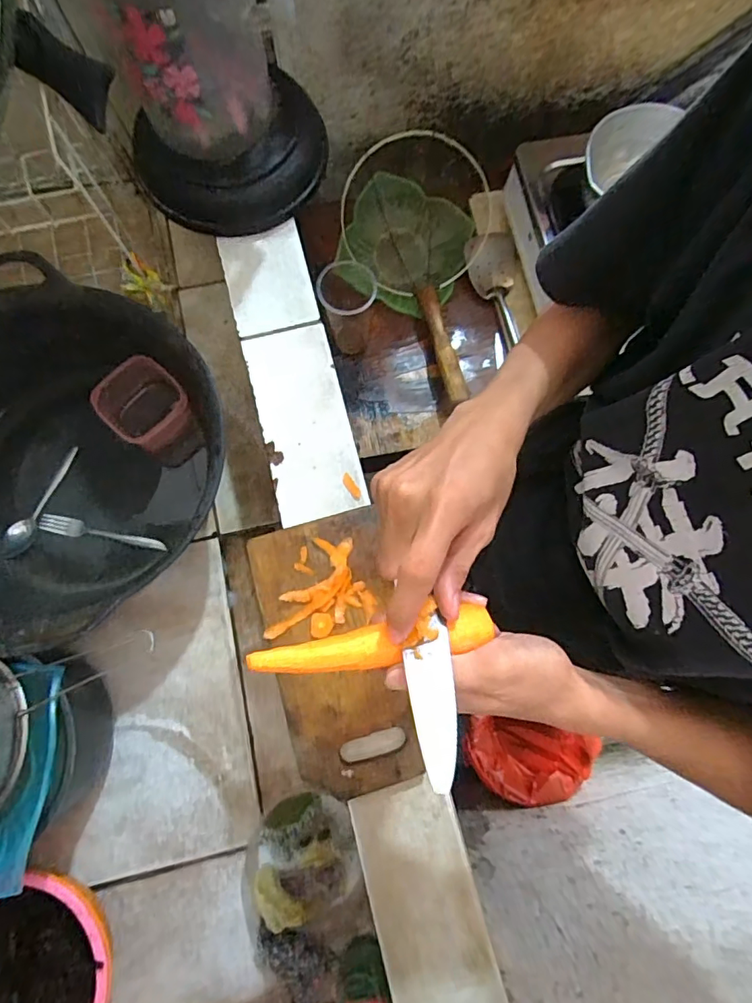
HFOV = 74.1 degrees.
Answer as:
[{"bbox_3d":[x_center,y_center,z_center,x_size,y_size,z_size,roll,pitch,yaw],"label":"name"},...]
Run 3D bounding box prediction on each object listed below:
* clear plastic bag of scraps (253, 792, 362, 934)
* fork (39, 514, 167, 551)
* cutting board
[{"bbox_3d":[-0.083,0.422,0.593,0.126,0.064,0.122,-13,78,-3],"label":"clear plastic bag of scraps"},{"bbox_3d":[-0.377,0.043,0.687,0.174,0.015,0.025,10,77,2],"label":"fork"},{"bbox_3d":[-0.043,0.154,0.523,0.131,0.024,0.275,-13,78,-3],"label":"cutting board"}]

